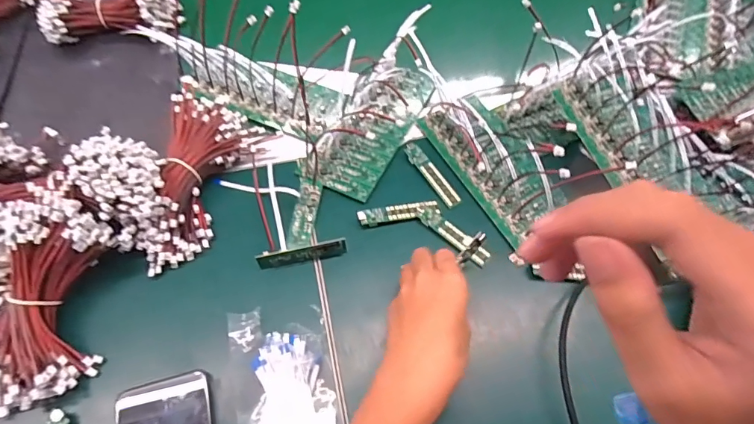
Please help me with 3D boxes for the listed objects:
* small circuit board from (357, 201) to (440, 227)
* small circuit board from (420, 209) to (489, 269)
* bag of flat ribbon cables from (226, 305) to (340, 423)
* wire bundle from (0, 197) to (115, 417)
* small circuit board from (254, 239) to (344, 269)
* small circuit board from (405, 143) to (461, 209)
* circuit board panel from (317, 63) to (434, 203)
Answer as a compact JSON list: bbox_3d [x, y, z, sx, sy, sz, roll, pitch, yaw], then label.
[{"bbox_3d":[0.022,0.000,0.446,0.082,0.007,0.018,-10,61,-5],"label":"small circuit board"},{"bbox_3d":[0.076,0.023,0.430,0.076,0.004,0.020,40,67,17],"label":"small circuit board"},{"bbox_3d":[-0.072,0.152,0.348,0.078,0.025,0.152,-11,61,-6],"label":"bag of flat ribbon cables"},{"bbox_3d":[-0.286,0.070,0.364,0.098,0.042,0.168,-2,78,-1],"label":"wire bundle"},{"bbox_3d":[-0.071,0.040,0.418,0.083,0.018,0.010,-11,61,-6],"label":"small circuit board"},{"bbox_3d":[0.059,-0.042,0.468,0.018,0.009,0.083,-31,65,-16],"label":"small circuit board"},{"bbox_3d":[-0.001,-0.107,0.494,0.077,0.026,0.196,25,63,14],"label":"circuit board panel"}]

